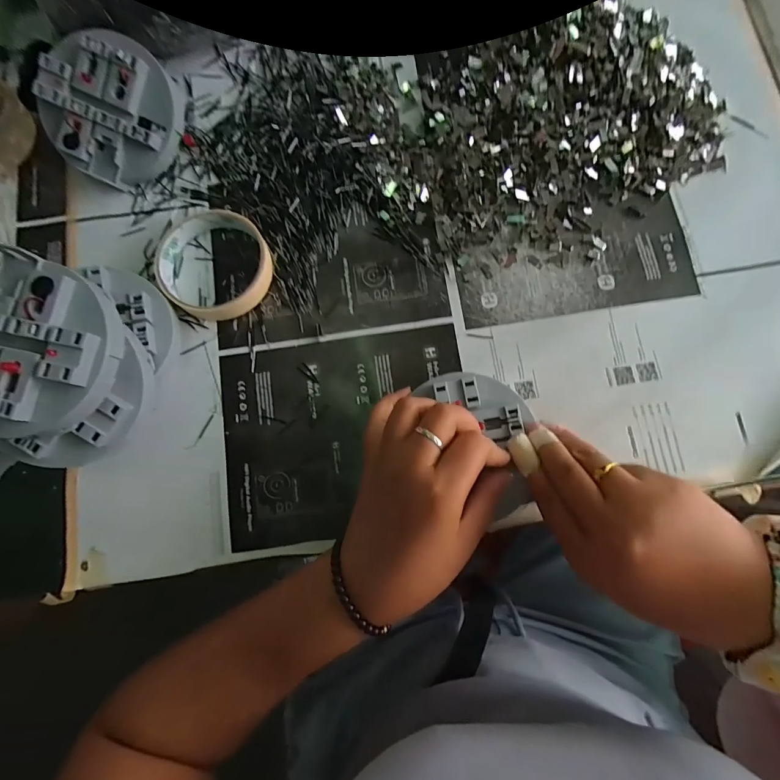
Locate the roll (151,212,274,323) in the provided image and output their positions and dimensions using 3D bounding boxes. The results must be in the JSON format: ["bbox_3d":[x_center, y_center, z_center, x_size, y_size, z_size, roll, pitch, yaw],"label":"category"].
[{"bbox_3d":[-0.134,-0.098,0.303,0.082,0.017,0.086,0,80,1],"label":"roll"}]

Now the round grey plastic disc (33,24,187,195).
[{"bbox_3d":[-0.214,-0.215,0.302,0.097,0.023,0.096,-3,106,-9],"label":"round grey plastic disc"}]

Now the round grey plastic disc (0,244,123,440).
[{"bbox_3d":[-0.207,-0.024,0.223,0.091,0.029,0.095,0,80,2],"label":"round grey plastic disc"}]

